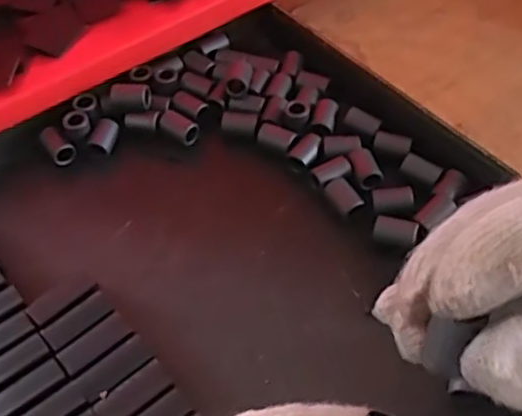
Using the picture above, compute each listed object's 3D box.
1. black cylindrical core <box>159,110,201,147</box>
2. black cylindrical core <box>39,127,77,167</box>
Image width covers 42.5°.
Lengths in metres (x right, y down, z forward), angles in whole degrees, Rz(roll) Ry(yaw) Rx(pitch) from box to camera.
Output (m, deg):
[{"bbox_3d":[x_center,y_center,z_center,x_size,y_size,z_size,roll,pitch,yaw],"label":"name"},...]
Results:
[{"bbox_3d":[-0.046,-0.045,0.380,0.022,0.016,0.015,32,60,25],"label":"black cylindrical core"},{"bbox_3d":[-0.113,-0.035,0.376,0.013,0.014,0.020,-27,55,-17],"label":"black cylindrical core"}]

